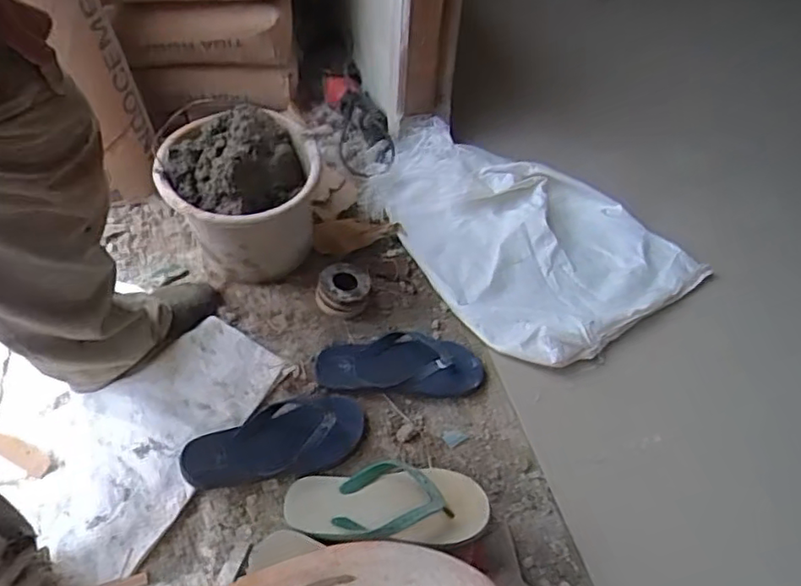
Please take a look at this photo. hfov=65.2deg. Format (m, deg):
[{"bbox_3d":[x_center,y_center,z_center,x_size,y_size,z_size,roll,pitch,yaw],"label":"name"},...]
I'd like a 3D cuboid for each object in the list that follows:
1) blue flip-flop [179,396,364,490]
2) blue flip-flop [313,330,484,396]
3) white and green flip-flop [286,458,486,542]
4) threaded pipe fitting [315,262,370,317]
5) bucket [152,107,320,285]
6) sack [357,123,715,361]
[{"bbox_3d":[-0.174,0.205,0.871,0.245,0.045,0.101,-10,50,-12],"label":"blue flip-flop"},{"bbox_3d":[0.000,0.101,0.976,0.257,0.058,0.102,3,49,-1],"label":"blue flip-flop"},{"bbox_3d":[-0.020,0.271,0.814,0.262,0.066,0.109,-4,47,15],"label":"white and green flip-flop"},{"bbox_3d":[-0.096,-0.004,1.038,0.087,0.056,0.085,2,49,-2],"label":"threaded pipe fitting"},{"bbox_3d":[-0.255,-0.149,1.034,0.228,0.231,0.236,2,49,-2],"label":"bucket"},{"bbox_3d":[0.215,-0.133,1.128,0.409,0.115,0.536,-26,55,-24],"label":"sack"}]

